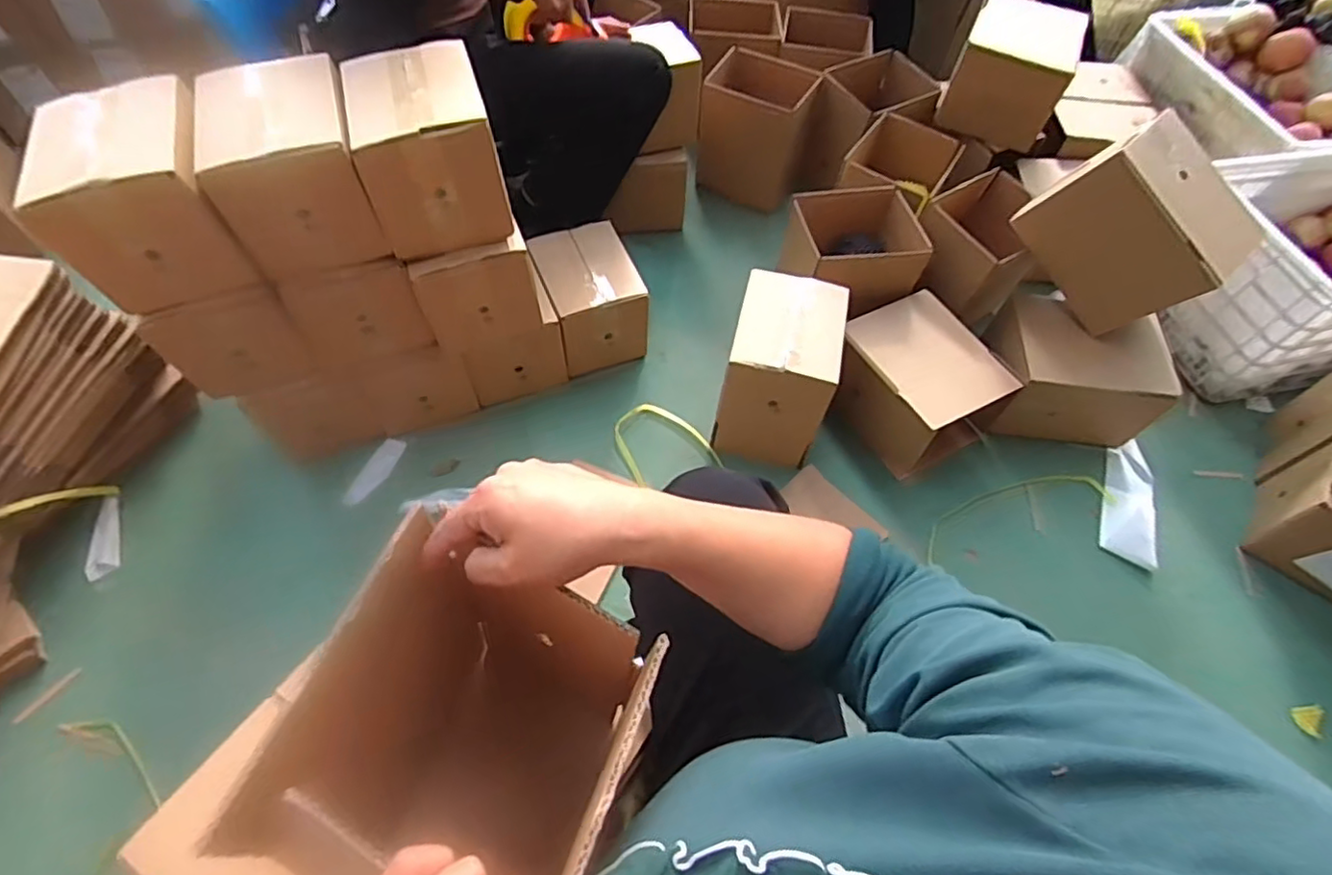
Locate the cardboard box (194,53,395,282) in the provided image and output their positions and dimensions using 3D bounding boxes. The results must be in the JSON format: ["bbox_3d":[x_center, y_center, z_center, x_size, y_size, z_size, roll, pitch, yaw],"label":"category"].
[{"bbox_3d":[-0.458,-0.336,0.802,0.155,0.155,0.193,-15,59,-13],"label":"cardboard box"}]

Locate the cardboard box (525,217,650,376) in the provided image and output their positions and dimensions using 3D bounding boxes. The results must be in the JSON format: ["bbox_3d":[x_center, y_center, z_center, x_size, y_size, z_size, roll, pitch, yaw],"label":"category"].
[{"bbox_3d":[-0.137,-0.250,1.147,0.154,0.143,0.197,-19,61,-15],"label":"cardboard box"}]

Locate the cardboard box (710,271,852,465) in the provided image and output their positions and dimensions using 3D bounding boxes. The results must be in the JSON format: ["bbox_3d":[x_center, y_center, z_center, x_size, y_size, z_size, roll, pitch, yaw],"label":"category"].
[{"bbox_3d":[0.174,-0.102,1.018,0.154,0.237,0.188,11,57,3],"label":"cardboard box"}]

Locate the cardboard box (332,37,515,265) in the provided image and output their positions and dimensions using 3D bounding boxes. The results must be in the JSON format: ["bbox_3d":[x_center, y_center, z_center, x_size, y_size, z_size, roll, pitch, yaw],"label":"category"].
[{"bbox_3d":[-0.307,-0.375,0.834,0.161,0.156,0.207,-16,60,-14],"label":"cardboard box"}]

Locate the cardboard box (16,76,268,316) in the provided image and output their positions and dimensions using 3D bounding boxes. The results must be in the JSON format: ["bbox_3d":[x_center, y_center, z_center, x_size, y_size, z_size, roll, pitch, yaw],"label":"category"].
[{"bbox_3d":[-0.608,-0.283,0.758,0.162,0.163,0.190,-19,60,-15],"label":"cardboard box"}]

